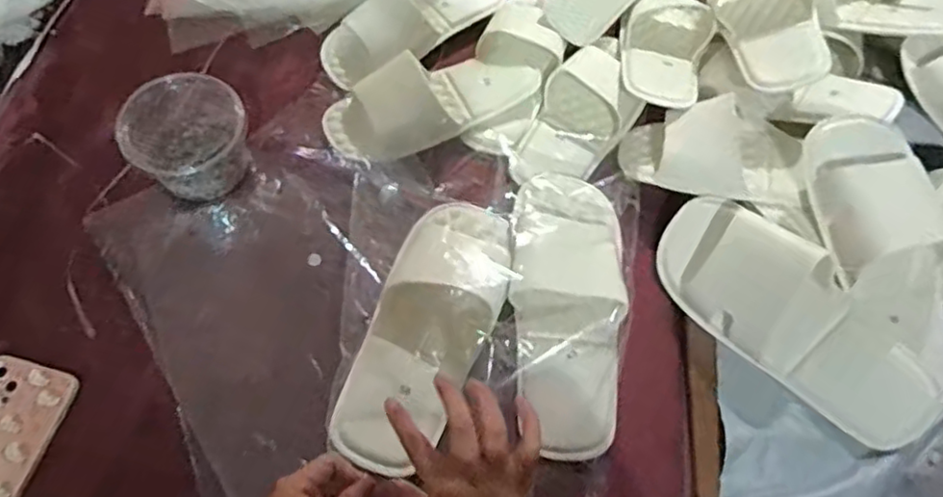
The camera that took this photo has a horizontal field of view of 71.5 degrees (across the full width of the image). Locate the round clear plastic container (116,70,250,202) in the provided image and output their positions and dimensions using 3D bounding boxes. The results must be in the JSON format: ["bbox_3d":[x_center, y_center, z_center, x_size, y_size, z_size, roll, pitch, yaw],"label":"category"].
[{"bbox_3d":[-0.271,-0.105,0.642,0.108,0.087,0.095,-41,72,-19],"label":"round clear plastic container"}]

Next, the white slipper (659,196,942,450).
[{"bbox_3d":[0.301,0.064,0.612,0.277,0.056,0.121,41,105,12],"label":"white slipper"}]

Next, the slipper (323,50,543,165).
[{"bbox_3d":[-0.039,-0.161,0.696,0.235,0.048,0.097,-20,67,-12],"label":"slipper"}]

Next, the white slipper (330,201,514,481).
[{"bbox_3d":[-0.038,0.063,0.569,0.103,0.053,0.255,22,67,8],"label":"white slipper"}]

